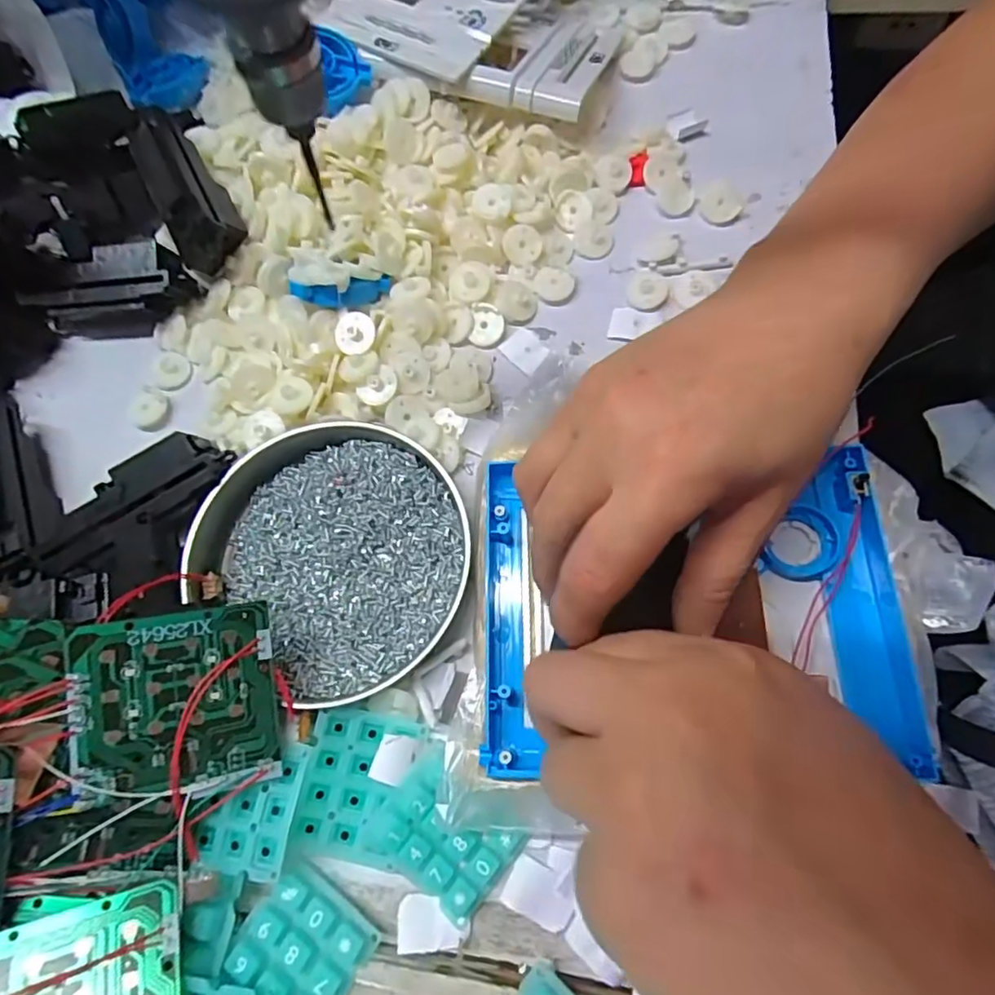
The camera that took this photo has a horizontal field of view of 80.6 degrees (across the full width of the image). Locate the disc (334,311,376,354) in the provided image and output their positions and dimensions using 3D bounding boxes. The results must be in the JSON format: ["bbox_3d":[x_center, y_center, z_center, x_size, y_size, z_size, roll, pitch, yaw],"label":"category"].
[{"bbox_3d":[-0.080,-0.091,0.323,0.027,0.005,0.022,18,94,13],"label":"disc"}]

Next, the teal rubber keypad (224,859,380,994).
[{"bbox_3d":[-0.081,0.184,0.230,0.047,0.008,0.053,34,77,15],"label":"teal rubber keypad"}]

